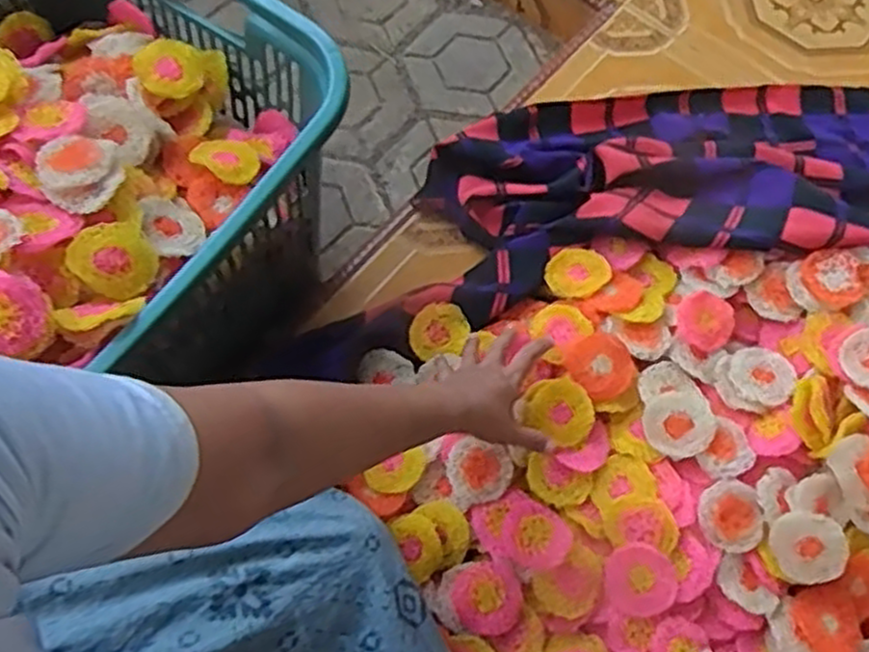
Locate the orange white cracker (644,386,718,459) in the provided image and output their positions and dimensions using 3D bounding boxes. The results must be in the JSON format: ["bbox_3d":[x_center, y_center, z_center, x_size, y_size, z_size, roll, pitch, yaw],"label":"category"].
[{"bbox_3d":[0.244,0.095,0.759,0.071,0.009,0.065,1,67,-2],"label":"orange white cracker"}]

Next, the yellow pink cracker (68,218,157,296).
[{"bbox_3d":[-0.265,-0.056,0.642,0.064,0.008,0.066,14,64,-32],"label":"yellow pink cracker"}]

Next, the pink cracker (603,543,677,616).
[{"bbox_3d":[0.189,0.234,0.707,0.063,0.014,0.061,-1,85,13],"label":"pink cracker"}]

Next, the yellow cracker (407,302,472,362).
[{"bbox_3d":[0.005,0.005,0.830,0.064,0.012,0.060,1,67,-2],"label":"yellow cracker"}]

